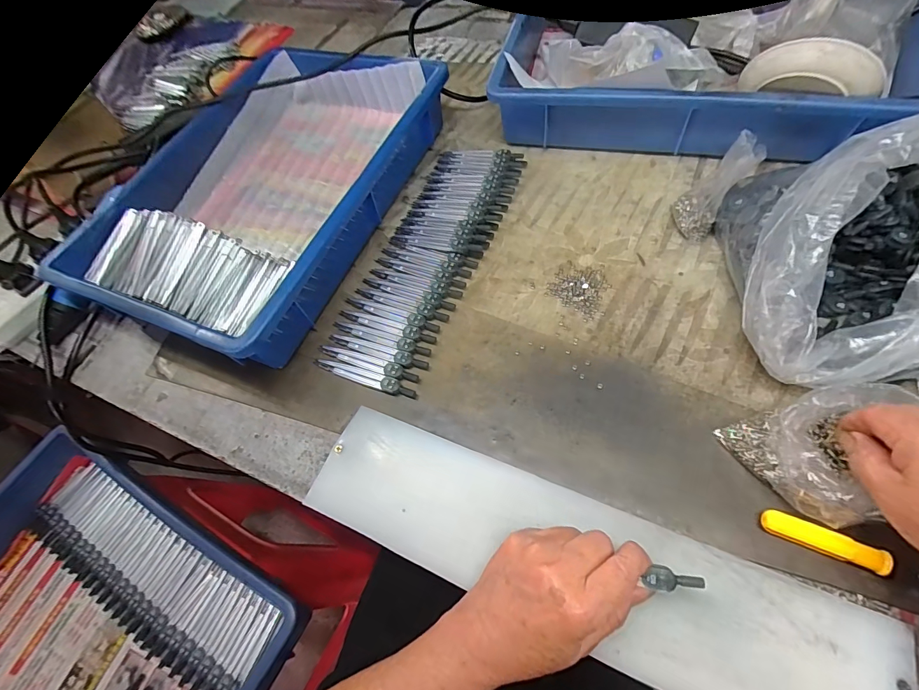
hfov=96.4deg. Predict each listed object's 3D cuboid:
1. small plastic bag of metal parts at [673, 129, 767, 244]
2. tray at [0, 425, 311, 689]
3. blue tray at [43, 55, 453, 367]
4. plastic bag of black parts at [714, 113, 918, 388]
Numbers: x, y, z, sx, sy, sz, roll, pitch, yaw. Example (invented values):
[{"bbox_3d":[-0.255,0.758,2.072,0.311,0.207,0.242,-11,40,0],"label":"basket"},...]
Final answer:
[{"bbox_3d":[0.244,-0.150,0.399,0.052,0.084,0.057,29,70,22],"label":"small plastic bag of metal parts"},{"bbox_3d":[-0.401,0.304,0.433,0.405,0.087,0.288,25,68,21],"label":"tray"},{"bbox_3d":[-0.210,-0.185,0.469,0.248,0.075,0.402,17,66,17],"label":"blue tray"},{"bbox_3d":[0.341,-0.076,0.329,0.206,0.132,0.202,-4,61,7],"label":"plastic bag of black parts"}]

